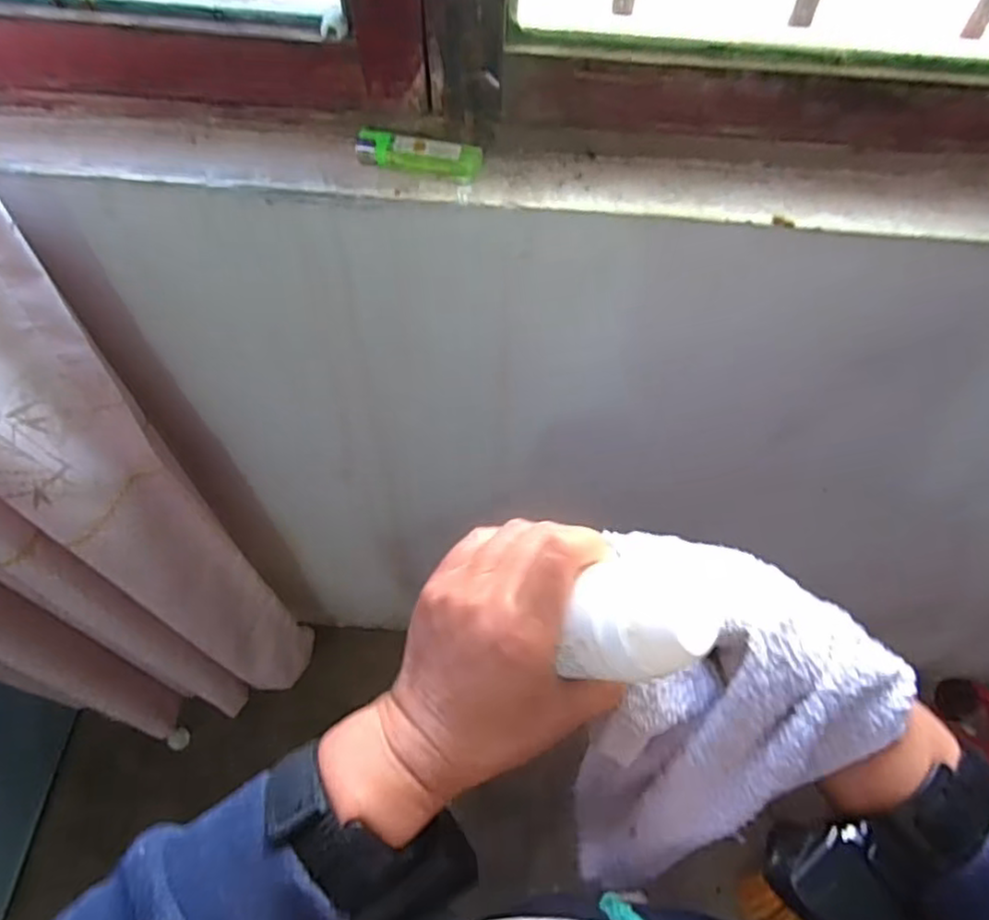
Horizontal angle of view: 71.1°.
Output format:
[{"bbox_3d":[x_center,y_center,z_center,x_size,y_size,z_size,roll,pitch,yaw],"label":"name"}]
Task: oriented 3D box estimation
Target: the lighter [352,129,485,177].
[{"bbox_3d":[-0.048,-0.195,0.440,0.078,0.013,0.023,10,61,4],"label":"lighter"}]

